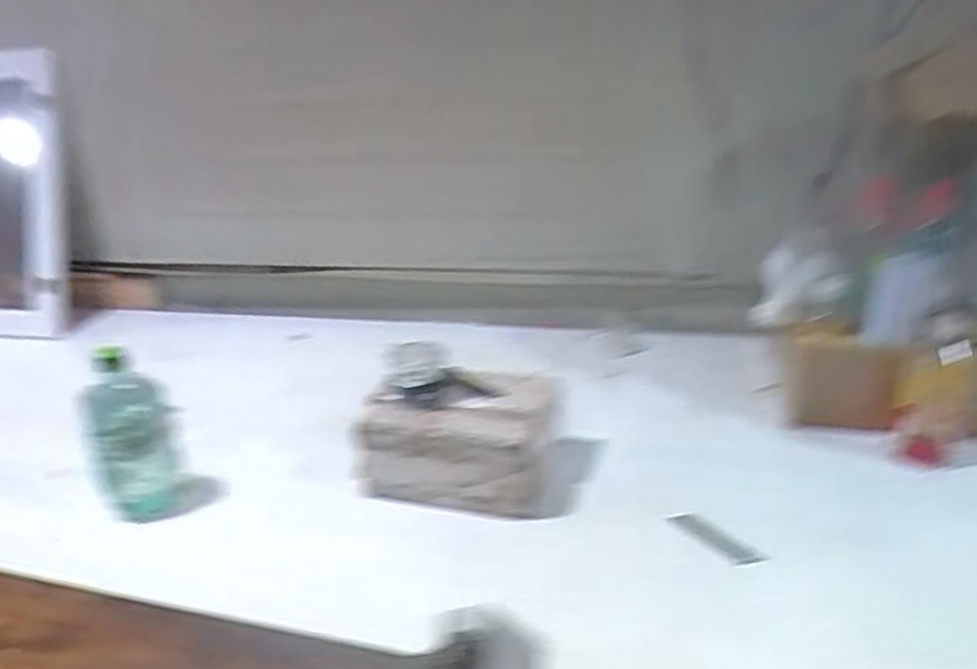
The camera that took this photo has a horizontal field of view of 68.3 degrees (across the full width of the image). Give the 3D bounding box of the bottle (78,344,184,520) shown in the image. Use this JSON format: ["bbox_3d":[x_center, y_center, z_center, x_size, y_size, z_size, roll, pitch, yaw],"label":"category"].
[{"bbox_3d":[-0.424,0.128,0.866,0.092,0.226,0.078,-16,25,-28],"label":"bottle"}]

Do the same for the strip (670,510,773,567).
[{"bbox_3d":[0.242,0.217,0.768,0.032,0.004,0.106,-16,26,-29],"label":"strip"}]

